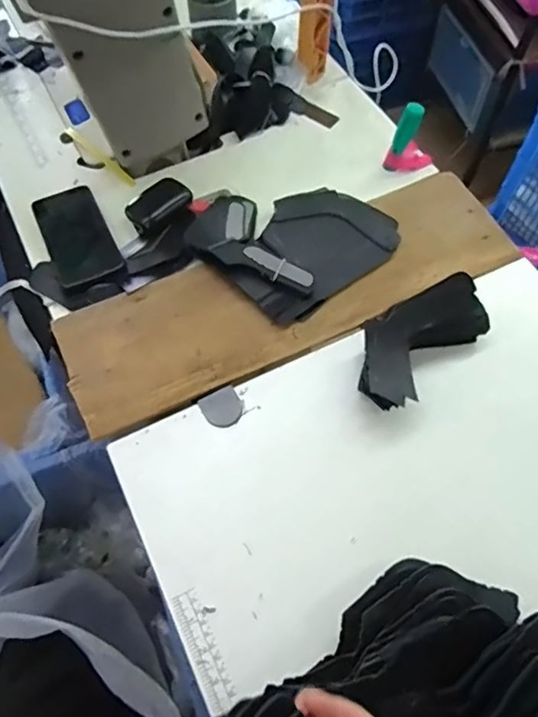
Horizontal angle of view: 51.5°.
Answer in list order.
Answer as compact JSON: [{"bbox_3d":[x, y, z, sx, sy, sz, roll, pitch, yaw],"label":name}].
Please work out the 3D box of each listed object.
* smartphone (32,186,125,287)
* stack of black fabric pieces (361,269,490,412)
[{"bbox_3d":[-0.245,-0.161,0.705,0.079,0.013,0.167,-28,59,-7],"label":"smartphone"},{"bbox_3d":[0.154,-0.019,0.592,0.159,0.063,0.083,-41,69,-20],"label":"stack of black fabric pieces"}]

